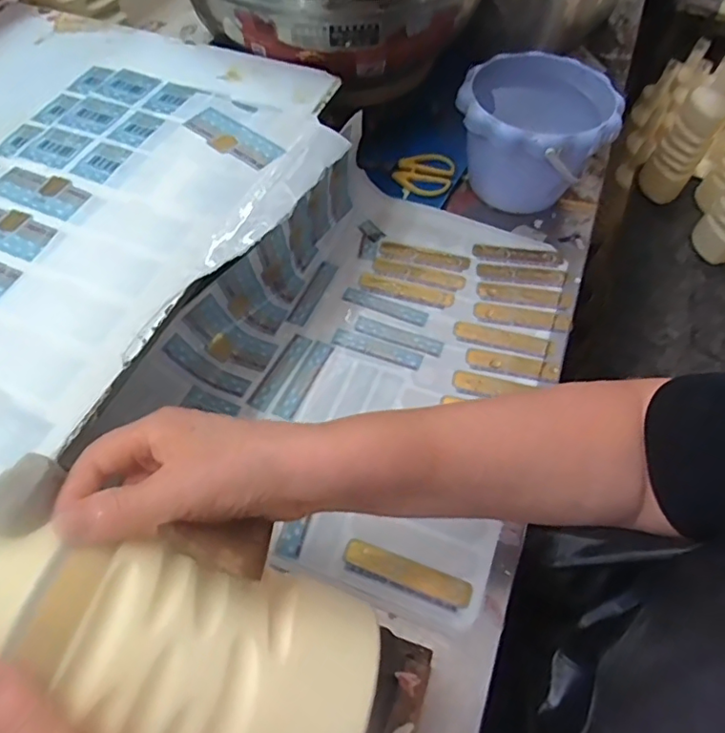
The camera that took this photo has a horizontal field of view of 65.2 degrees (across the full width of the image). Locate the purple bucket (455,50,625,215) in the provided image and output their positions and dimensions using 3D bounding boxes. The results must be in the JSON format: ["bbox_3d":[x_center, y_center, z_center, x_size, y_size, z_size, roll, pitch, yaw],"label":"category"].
[{"bbox_3d":[0.169,-0.236,0.594,0.157,0.117,0.145,1,58,-1],"label":"purple bucket"}]

